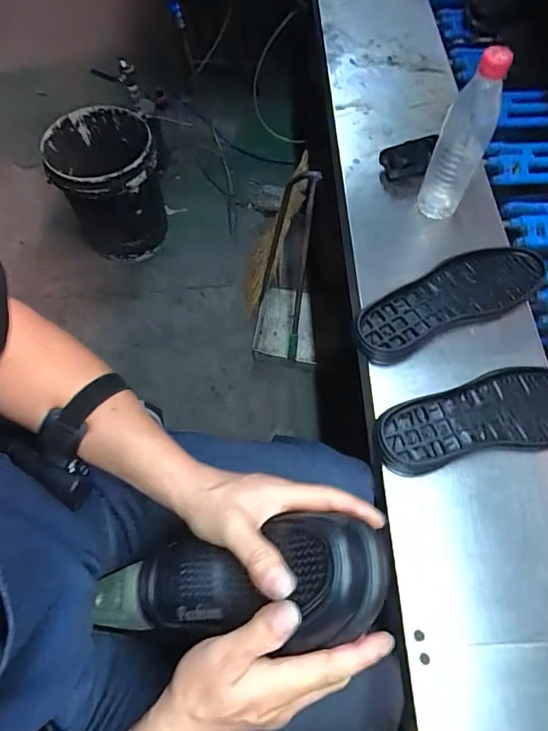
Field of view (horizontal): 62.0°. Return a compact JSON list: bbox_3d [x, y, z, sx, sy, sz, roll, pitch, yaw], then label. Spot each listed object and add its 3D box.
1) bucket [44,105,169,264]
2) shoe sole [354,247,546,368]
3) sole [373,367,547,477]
[{"bbox_3d":[-0.493,-0.536,1.415,0.284,0.358,0.288,0,63,1],"label":"bucket"},{"bbox_3d":[0.232,-0.088,0.610,0.275,0.022,0.096,-24,65,-11],"label":"shoe sole"},{"bbox_3d":[0.256,0.060,0.547,0.276,0.024,0.098,-10,63,-4],"label":"sole"}]

